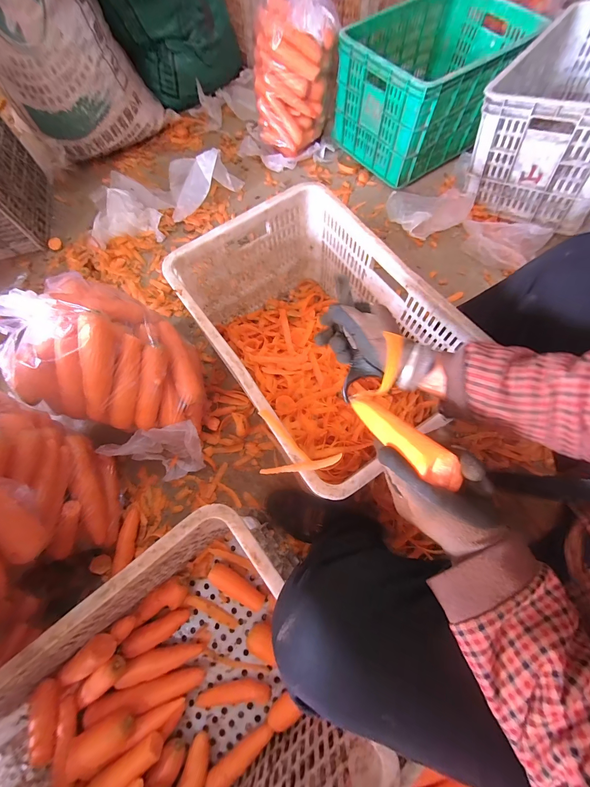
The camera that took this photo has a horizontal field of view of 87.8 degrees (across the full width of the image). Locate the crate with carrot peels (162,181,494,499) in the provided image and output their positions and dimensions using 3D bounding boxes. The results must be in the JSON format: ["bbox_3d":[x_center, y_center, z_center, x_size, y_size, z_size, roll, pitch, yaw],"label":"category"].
[{"bbox_3d":[0.041,-0.095,0.630,0.349,0.270,0.500,-33,72,-11],"label":"crate with carrot peels"}]

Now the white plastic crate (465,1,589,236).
[{"bbox_3d":[0.741,-0.755,0.819,0.369,0.266,0.518,34,74,13],"label":"white plastic crate"}]

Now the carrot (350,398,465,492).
[{"bbox_3d":[0.110,0.044,0.335,0.032,0.026,0.143,-35,41,-11],"label":"carrot"}]

